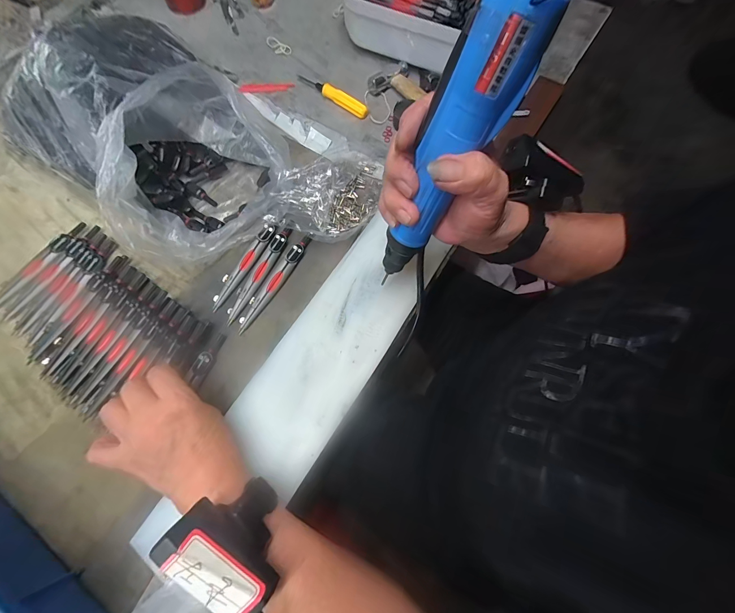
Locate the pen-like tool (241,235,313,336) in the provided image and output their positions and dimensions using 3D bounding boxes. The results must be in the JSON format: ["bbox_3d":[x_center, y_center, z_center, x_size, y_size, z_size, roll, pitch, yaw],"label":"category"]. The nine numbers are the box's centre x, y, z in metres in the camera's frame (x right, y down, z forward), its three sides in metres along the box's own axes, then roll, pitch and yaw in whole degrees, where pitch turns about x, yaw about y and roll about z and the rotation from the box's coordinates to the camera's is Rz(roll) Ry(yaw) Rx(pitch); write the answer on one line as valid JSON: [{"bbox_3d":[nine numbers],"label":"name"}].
[{"bbox_3d":[-0.099,-0.028,0.344,0.015,0.014,0.121,31,73,11],"label":"pen-like tool"}]

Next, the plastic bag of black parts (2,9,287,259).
[{"bbox_3d":[-0.229,-0.194,0.357,0.287,0.103,0.210,39,75,13],"label":"plastic bag of black parts"}]

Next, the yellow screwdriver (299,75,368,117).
[{"bbox_3d":[-0.048,-0.290,0.440,0.120,0.016,0.017,39,75,13],"label":"yellow screwdriver"}]

